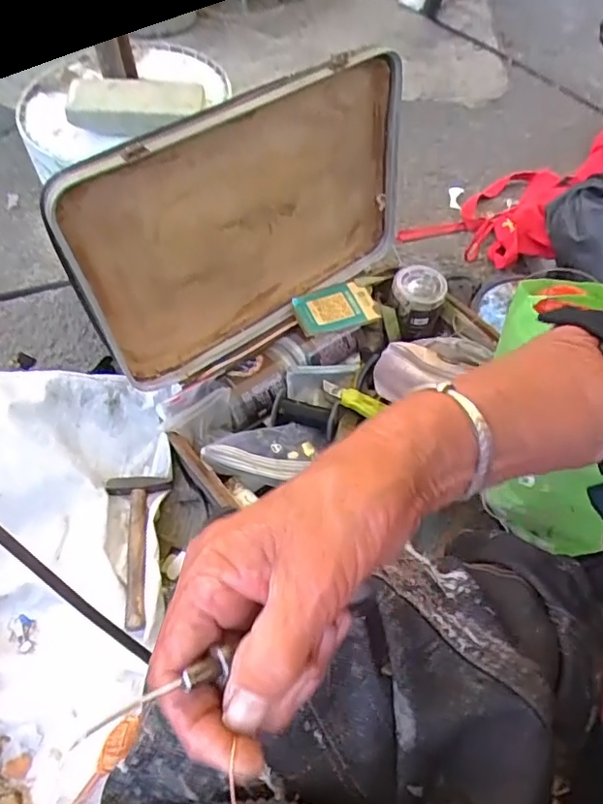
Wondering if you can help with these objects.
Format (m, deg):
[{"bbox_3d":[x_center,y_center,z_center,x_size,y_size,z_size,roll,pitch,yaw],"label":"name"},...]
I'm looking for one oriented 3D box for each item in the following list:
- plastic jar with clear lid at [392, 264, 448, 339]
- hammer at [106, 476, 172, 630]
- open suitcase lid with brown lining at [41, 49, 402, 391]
[{"bbox_3d":[0.183,-0.159,0.908,0.079,0.089,0.073,-1,57,1],"label":"plastic jar with clear lid"},{"bbox_3d":[-0.244,0.200,0.796,0.094,0.030,0.224,-1,57,1],"label":"hammer"},{"bbox_3d":[-0.080,-0.264,0.836,0.512,0.337,0.057,-33,47,-19],"label":"open suitcase lid with brown lining"}]

